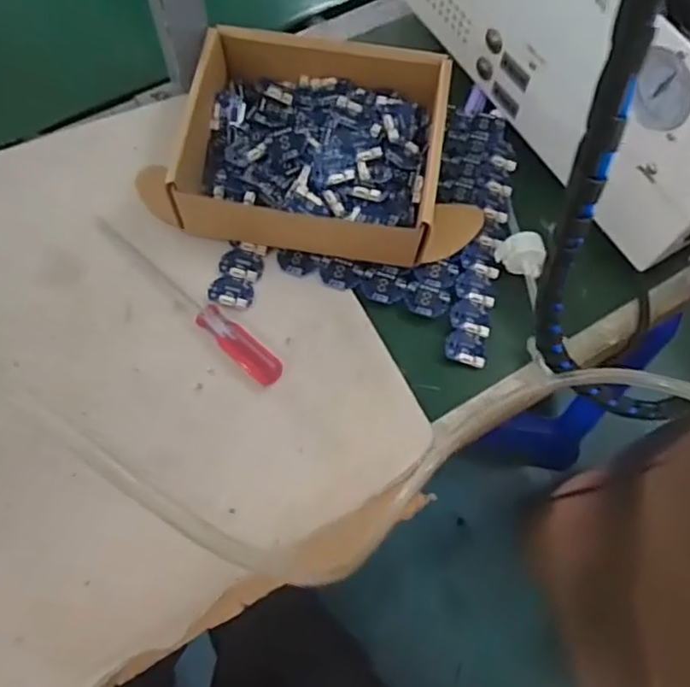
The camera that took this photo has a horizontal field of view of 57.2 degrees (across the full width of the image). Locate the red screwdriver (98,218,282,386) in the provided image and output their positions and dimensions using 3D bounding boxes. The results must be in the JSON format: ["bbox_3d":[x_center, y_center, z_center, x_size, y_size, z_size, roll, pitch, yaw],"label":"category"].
[{"bbox_3d":[-0.104,-0.029,0.407,0.161,0.016,0.019,38,71,12],"label":"red screwdriver"}]

